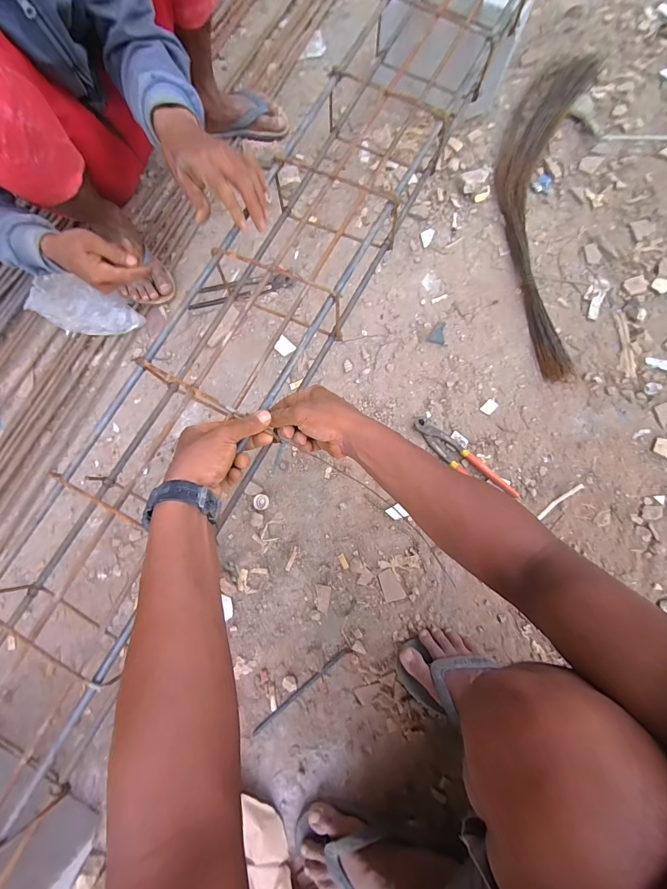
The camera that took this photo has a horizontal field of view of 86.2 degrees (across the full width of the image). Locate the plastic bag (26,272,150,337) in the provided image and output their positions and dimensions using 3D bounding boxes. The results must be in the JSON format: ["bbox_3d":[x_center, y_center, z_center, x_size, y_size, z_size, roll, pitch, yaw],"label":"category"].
[{"bbox_3d":[-0.543,-0.291,0.763,0.252,0.081,0.112,17,77,9],"label":"plastic bag"}]

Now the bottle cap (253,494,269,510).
[{"bbox_3d":[-0.139,0.110,0.683,0.031,0.004,0.028,28,79,11],"label":"bottle cap"}]

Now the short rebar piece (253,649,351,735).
[{"bbox_3d":[-0.053,0.412,0.597,0.199,0.010,0.011,-39,76,-6],"label":"short rebar piece"}]

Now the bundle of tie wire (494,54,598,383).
[{"bbox_3d":[0.436,-0.520,0.748,0.177,0.046,0.801,10,80,3],"label":"bundle of tie wire"}]

